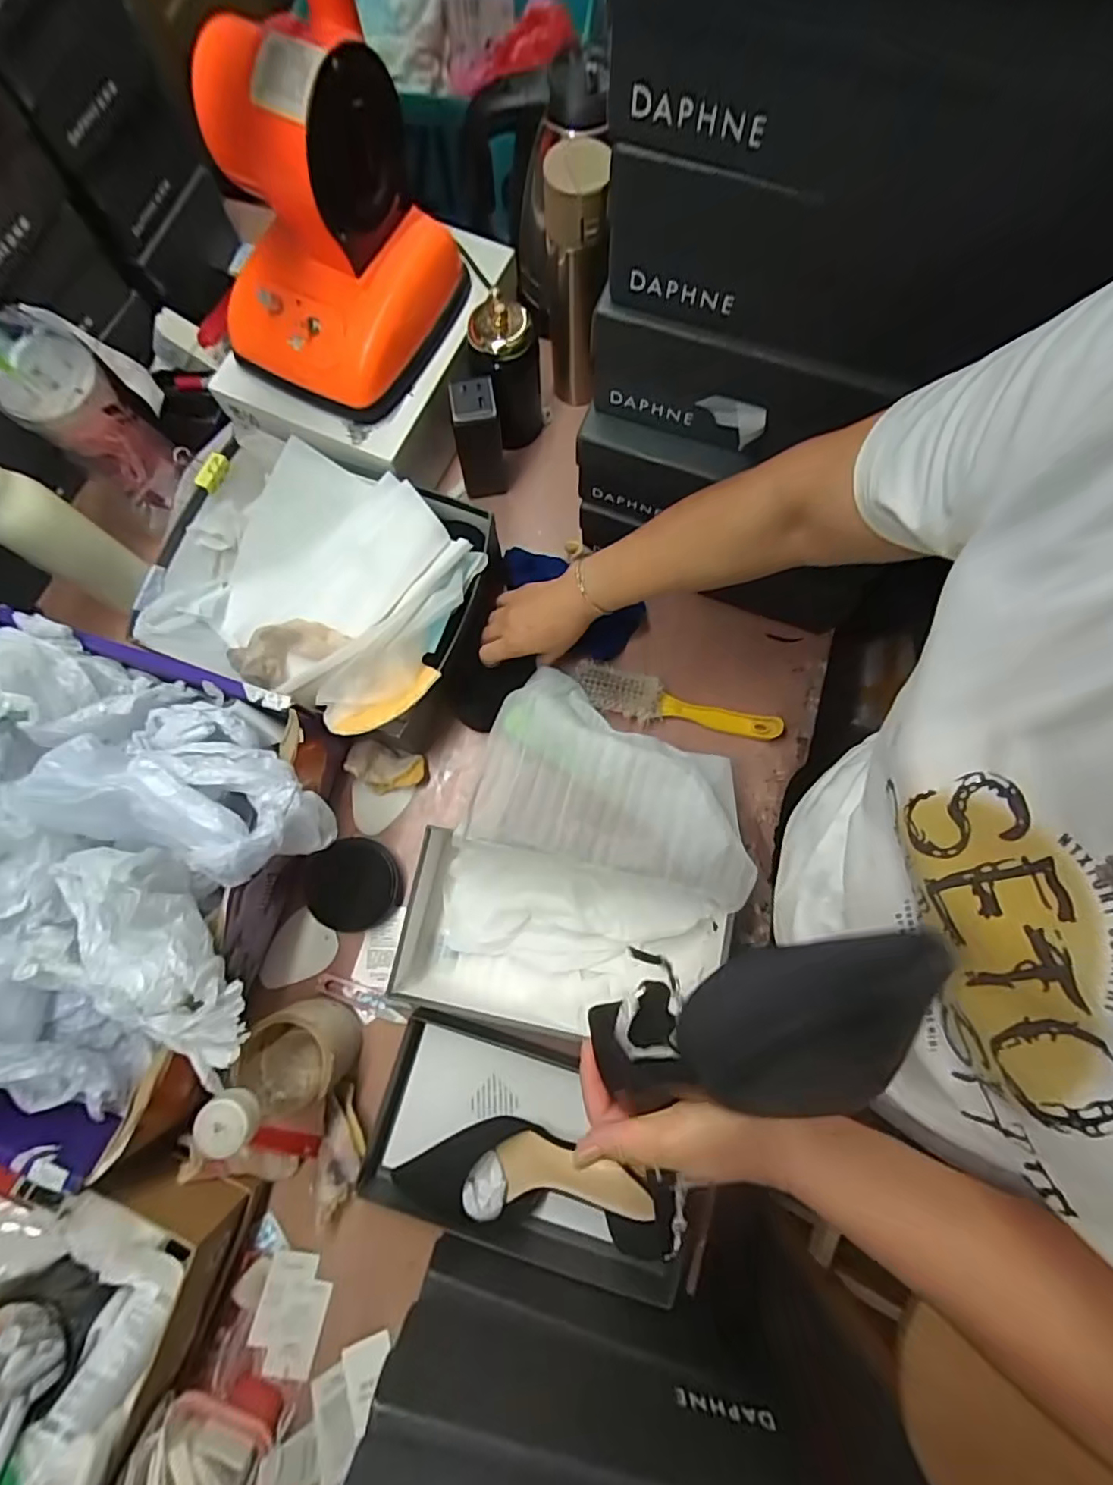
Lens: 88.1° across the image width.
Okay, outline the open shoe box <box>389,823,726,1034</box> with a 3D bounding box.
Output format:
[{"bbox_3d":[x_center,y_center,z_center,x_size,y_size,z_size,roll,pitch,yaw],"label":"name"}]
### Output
[{"bbox_3d":[-0.001,0.200,0.564,0.295,0.075,0.165,15,79,3],"label":"open shoe box"}]

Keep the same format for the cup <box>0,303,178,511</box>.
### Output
[{"bbox_3d":[-0.475,-0.328,0.570,0.080,0.210,0.086,0,78,0],"label":"cup"}]

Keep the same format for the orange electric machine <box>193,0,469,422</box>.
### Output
[{"bbox_3d":[-0.197,-0.490,0.523,0.166,0.210,0.267,28,80,6],"label":"orange electric machine"}]

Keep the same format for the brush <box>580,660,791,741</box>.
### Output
[{"bbox_3d":[0.130,-0.036,0.631,0.224,0.030,0.050,18,79,4],"label":"brush"}]

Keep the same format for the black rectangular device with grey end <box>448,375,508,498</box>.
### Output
[{"bbox_3d":[-0.086,-0.344,0.649,0.057,0.131,0.059,-8,78,-1],"label":"black rectangular device with grey end"}]

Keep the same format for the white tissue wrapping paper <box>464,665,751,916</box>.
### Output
[{"bbox_3d":[0.060,0.044,0.554,0.266,0.049,0.189,18,79,4],"label":"white tissue wrapping paper"}]

